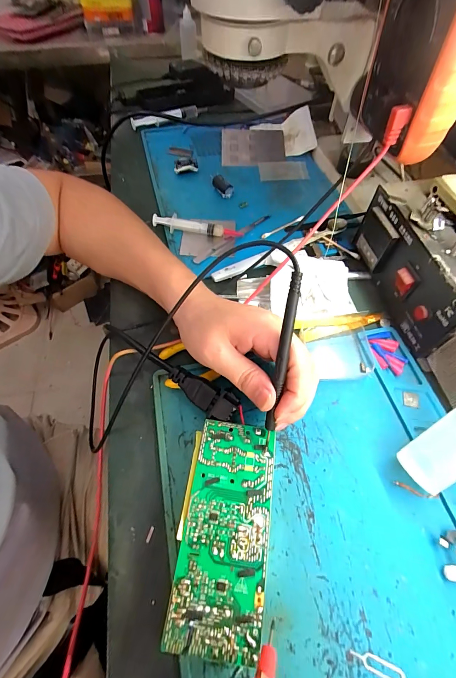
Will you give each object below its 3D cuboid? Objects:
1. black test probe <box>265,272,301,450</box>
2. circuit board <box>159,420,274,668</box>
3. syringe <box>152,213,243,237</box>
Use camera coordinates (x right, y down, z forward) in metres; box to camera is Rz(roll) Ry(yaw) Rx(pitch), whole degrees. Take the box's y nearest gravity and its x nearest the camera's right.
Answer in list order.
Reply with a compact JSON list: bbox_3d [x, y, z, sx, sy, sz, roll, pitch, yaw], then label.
[{"bbox_3d":[0.036,0.021,0.213,0.007,0.132,0.006,9,15,5],"label":"black test probe"},{"bbox_3d":[-0.001,0.130,0.216,0.056,0.026,0.132,7,59,4],"label":"circuit board"},{"bbox_3d":[-0.040,-0.141,0.388,0.113,0.017,0.016,14,60,8],"label":"syringe"}]

